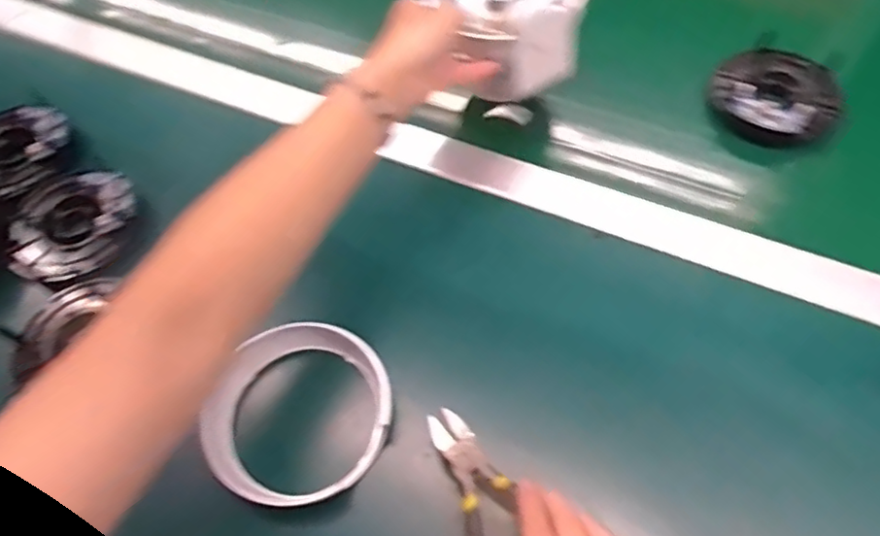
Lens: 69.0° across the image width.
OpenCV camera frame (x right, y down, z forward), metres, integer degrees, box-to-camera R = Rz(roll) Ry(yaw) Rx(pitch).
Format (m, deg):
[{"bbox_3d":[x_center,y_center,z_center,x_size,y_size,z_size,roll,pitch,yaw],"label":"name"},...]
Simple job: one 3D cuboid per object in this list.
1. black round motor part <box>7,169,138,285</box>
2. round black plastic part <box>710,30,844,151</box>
[{"bbox_3d":[-0.293,-0.036,0.514,0.105,0.029,0.090,-6,60,0],"label":"black round motor part"},{"bbox_3d":[0.292,-0.151,0.549,0.101,0.037,0.107,-1,60,3],"label":"round black plastic part"}]

